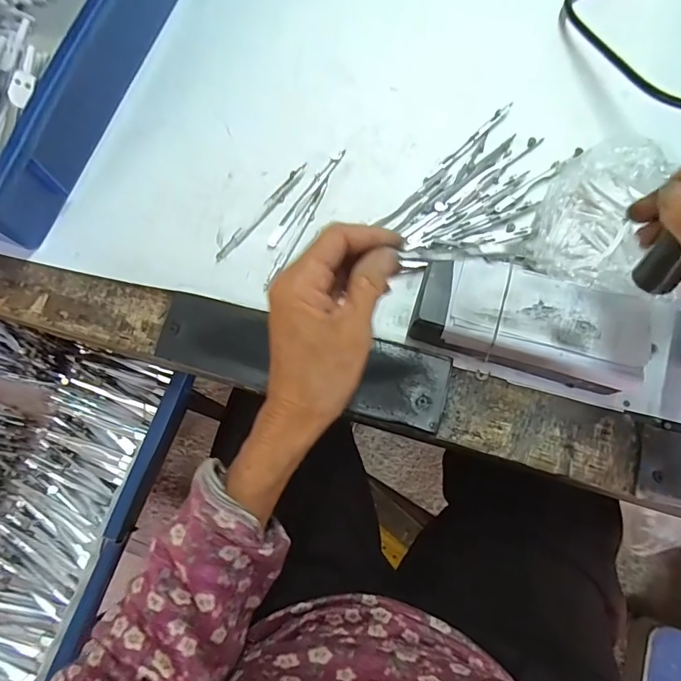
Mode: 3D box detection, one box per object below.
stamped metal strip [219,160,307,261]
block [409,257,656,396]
[{"bbox_3d":[-0.064,-0.106,0.380,0.011,0.007,0.107,39,78,11],"label":"stamped metal strip"},{"bbox_3d":[0.130,-0.010,0.331,0.151,0.047,0.065,17,71,8],"label":"block"}]

